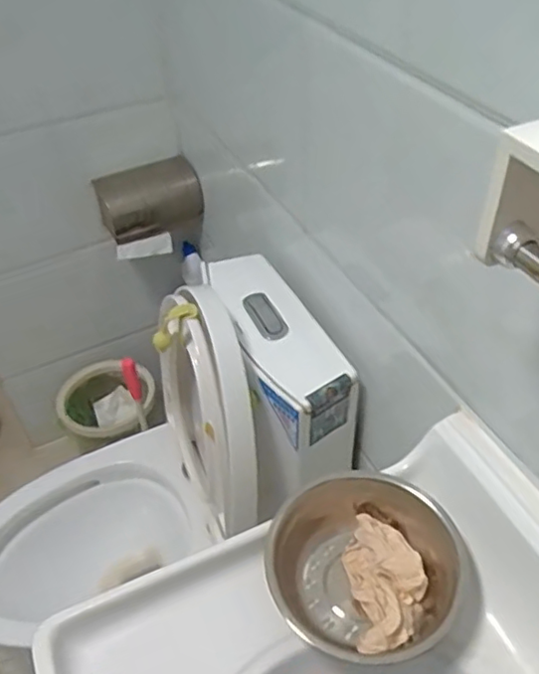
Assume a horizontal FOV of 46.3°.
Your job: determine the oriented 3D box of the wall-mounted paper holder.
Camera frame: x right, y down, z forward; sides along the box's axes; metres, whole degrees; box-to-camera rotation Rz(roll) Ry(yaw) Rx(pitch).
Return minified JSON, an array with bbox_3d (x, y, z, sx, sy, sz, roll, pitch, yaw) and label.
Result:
[{"bbox_3d":[-0.255,-0.278,1.377,0.215,0.161,0.105,-15,44,-13],"label":"wall-mounted paper holder"}]

